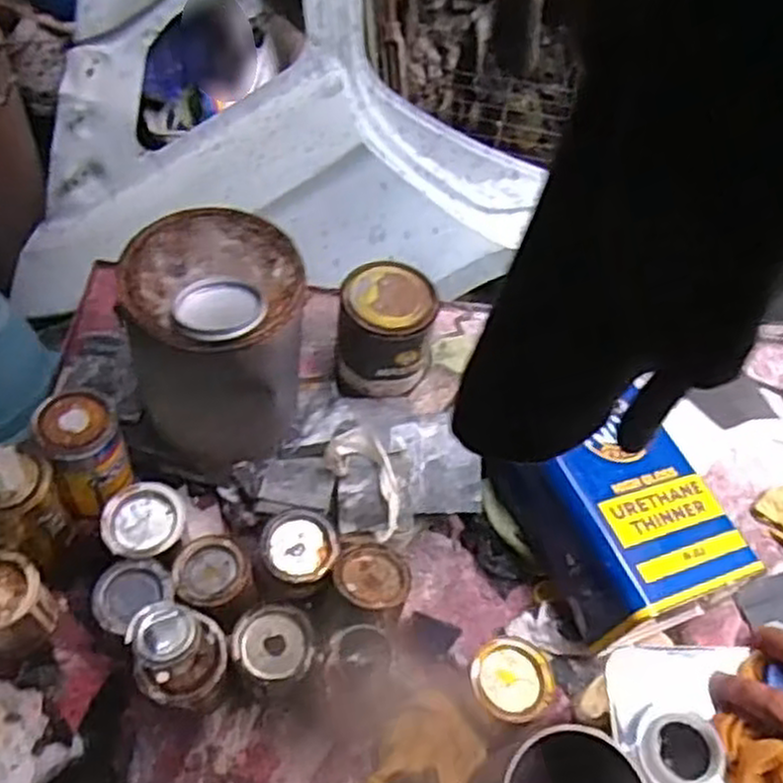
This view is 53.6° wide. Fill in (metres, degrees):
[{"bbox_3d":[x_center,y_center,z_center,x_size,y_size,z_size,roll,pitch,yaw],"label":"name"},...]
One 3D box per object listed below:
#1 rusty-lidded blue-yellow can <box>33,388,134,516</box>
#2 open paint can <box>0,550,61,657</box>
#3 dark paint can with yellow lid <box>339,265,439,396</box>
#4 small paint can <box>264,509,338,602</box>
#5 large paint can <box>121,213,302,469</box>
[{"bbox_3d":[-0.284,0.063,0.732,0.071,0.116,0.073,2,57,-3],"label":"rusty-lidded blue-yellow can"},{"bbox_3d":[-0.343,0.188,0.687,0.076,0.064,0.069,36,62,18],"label":"open paint can"},{"bbox_3d":[-0.007,-0.065,0.853,0.098,0.108,0.099,2,57,-3],"label":"dark paint can with yellow lid"},{"bbox_3d":[-0.087,0.160,0.742,0.067,0.063,0.071,2,57,-3],"label":"small paint can"},{"bbox_3d":[-0.166,-0.045,0.768,0.153,0.207,0.159,2,57,-3],"label":"large paint can"}]

